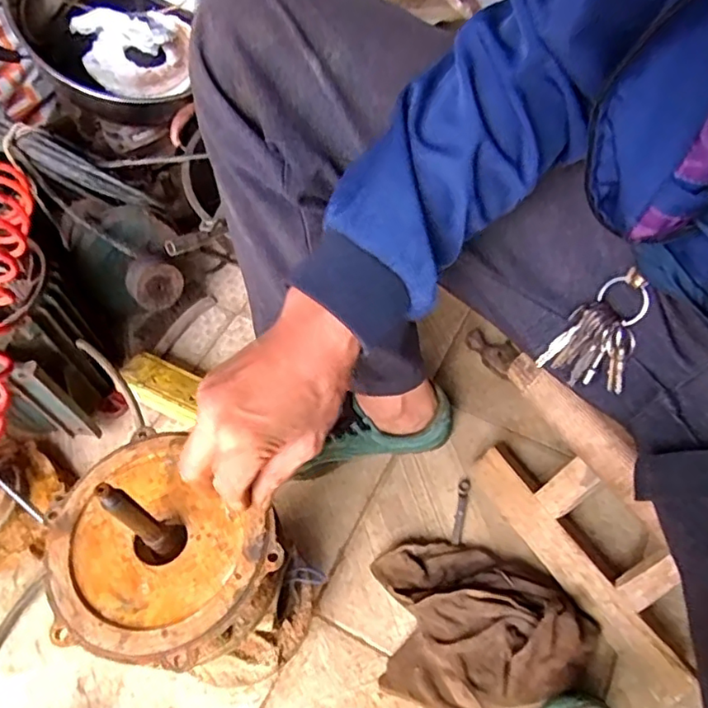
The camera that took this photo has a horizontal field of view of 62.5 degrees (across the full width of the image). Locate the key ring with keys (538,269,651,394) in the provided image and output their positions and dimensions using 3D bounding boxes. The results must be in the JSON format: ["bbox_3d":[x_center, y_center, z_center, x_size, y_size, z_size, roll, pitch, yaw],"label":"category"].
[{"bbox_3d":[0.172,-0.019,0.420,0.058,0.085,0.015,18,23,24],"label":"key ring with keys"}]

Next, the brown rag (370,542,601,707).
[{"bbox_3d":[0.130,0.270,0.590,0.203,0.050,0.159,-1,58,3],"label":"brown rag"}]

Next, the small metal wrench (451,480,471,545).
[{"bbox_3d":[0.121,0.179,0.666,0.013,0.004,0.076,13,59,12],"label":"small metal wrench"}]

